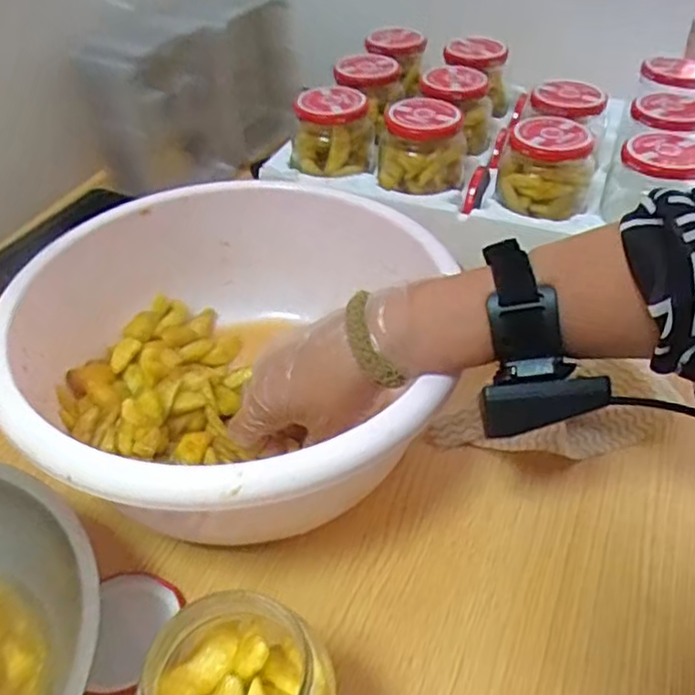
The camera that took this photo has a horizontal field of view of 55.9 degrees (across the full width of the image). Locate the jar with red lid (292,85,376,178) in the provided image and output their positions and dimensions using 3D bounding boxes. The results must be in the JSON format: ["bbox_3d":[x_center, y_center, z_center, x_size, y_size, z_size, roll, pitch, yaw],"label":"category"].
[{"bbox_3d":[-0.014,-0.212,0.642,0.081,0.062,0.070,6,43,6],"label":"jar with red lid"}]

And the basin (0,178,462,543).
[{"bbox_3d":[-0.079,0.013,0.459,0.265,0.122,0.278,1,44,0],"label":"basin"}]

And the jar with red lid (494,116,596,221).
[{"bbox_3d":[0.179,-0.161,0.588,0.081,0.067,0.077,11,44,11],"label":"jar with red lid"}]

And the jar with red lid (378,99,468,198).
[{"bbox_3d":[0.071,-0.191,0.618,0.079,0.065,0.073,8,43,7],"label":"jar with red lid"}]

